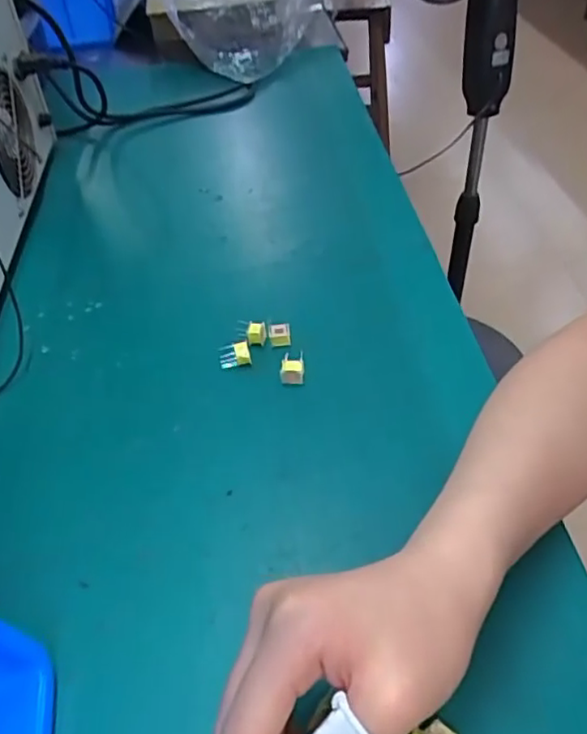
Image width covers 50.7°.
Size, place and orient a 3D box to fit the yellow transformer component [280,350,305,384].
[{"bbox_3d":[-0.001,0.002,0.456,0.018,0.022,0.011,-3,45,0],"label":"yellow transformer component"}]

